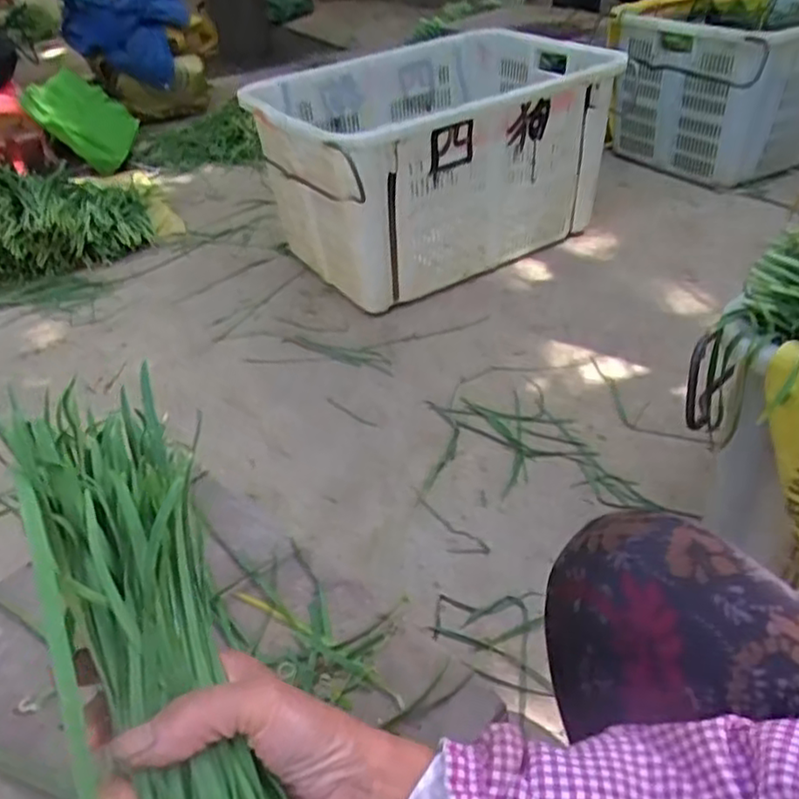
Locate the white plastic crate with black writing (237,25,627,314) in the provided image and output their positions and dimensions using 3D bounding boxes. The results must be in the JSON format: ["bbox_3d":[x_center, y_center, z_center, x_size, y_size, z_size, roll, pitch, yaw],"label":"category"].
[{"bbox_3d":[0.088,-0.462,1.397,0.670,0.432,0.381,-28,44,-28],"label":"white plastic crate with black writing"}]

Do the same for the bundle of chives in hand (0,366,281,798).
[{"bbox_3d":[-0.099,0.129,0.292,0.076,0.045,0.320,-20,60,-18],"label":"bundle of chives in hand"}]

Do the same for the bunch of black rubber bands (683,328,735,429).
[{"bbox_3d":[0.294,-0.016,0.674,0.028,0.104,0.037,-31,45,-30],"label":"bunch of black rubber bands"}]

